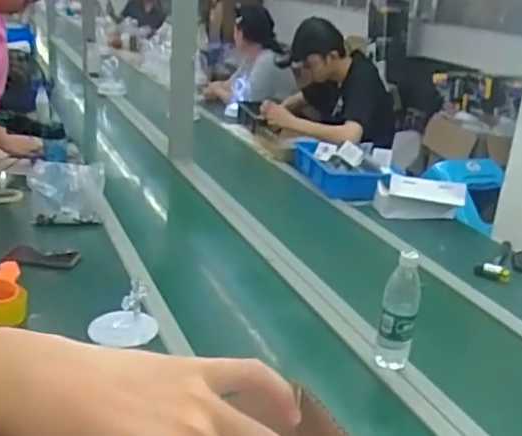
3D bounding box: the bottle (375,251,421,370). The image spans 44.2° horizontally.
[{"bbox_3d":[0.253,0.170,1.176,0.059,0.215,0.054,8,21,9],"label":"bottle"}]

